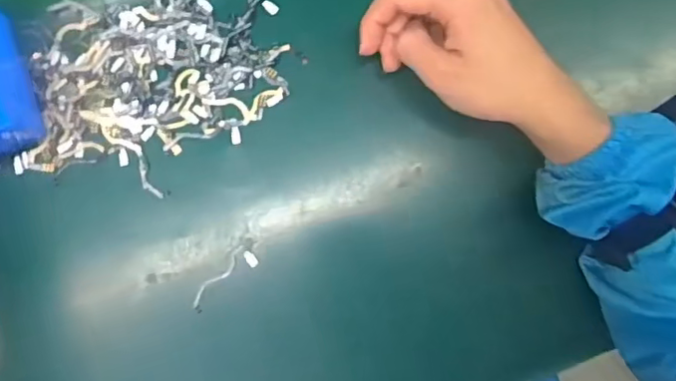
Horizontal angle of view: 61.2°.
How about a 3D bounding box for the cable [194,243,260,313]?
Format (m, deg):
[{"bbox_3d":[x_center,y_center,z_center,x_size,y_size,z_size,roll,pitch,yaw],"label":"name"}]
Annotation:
[{"bbox_3d":[-0.077,0.059,0.388,0.058,0.005,0.018,-43,88,-5],"label":"cable"}]

